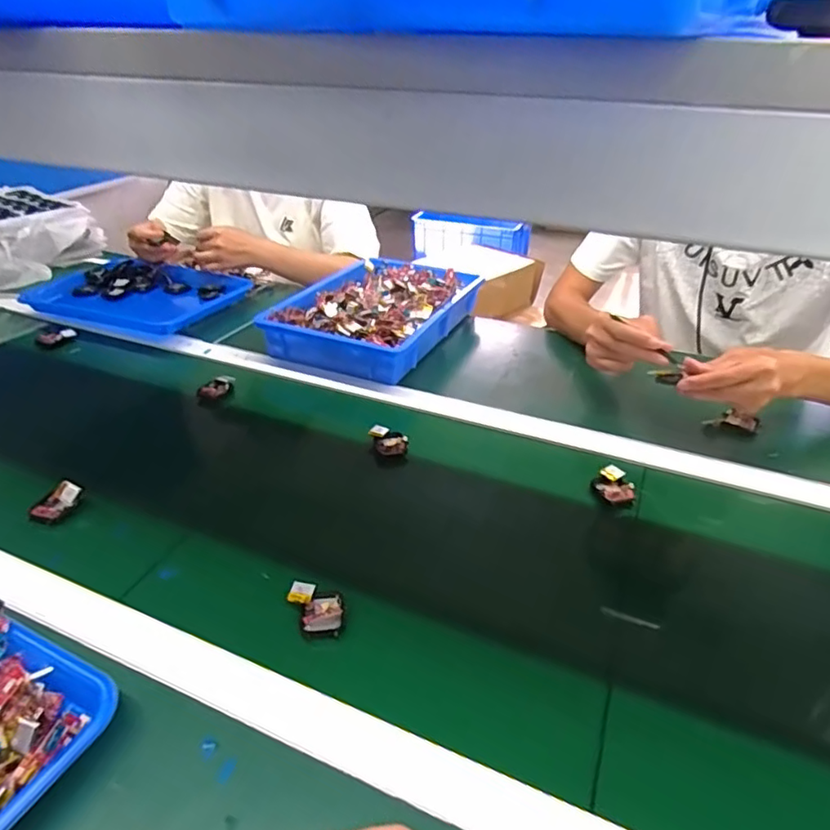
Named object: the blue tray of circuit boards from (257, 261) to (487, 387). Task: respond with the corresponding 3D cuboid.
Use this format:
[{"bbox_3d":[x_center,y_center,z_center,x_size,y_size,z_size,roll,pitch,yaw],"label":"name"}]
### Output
[{"bbox_3d":[-0.058,-0.173,0.966,0.240,0.081,0.349,16,36,22],"label":"blue tray of circuit boards"}]

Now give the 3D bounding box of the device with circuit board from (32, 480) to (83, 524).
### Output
[{"bbox_3d":[-0.372,0.092,0.607,0.052,0.024,0.015,-43,14,-10],"label":"device with circuit board"}]

